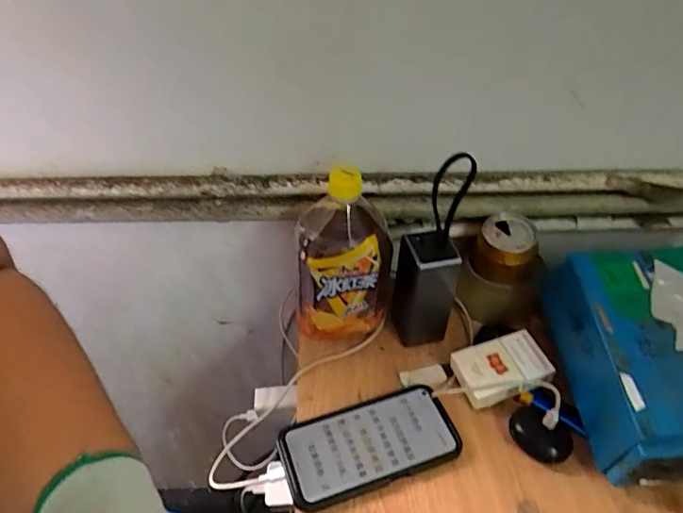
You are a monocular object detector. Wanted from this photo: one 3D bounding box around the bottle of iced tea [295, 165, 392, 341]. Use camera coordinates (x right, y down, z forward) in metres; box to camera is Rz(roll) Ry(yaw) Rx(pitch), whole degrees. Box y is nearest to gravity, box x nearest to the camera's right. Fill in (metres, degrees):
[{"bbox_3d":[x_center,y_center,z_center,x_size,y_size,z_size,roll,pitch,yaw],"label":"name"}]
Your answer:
[{"bbox_3d":[0.004,0.002,0.558,0.092,0.211,0.090,4,43,4],"label":"bottle of iced tea"}]

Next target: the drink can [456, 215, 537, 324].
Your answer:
[{"bbox_3d":[0.175,0.013,0.607,0.079,0.106,0.065,20,46,19],"label":"drink can"}]

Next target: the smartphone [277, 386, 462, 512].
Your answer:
[{"bbox_3d":[0.026,0.178,0.501,0.162,0.016,0.079,-13,45,-15],"label":"smartphone"}]

